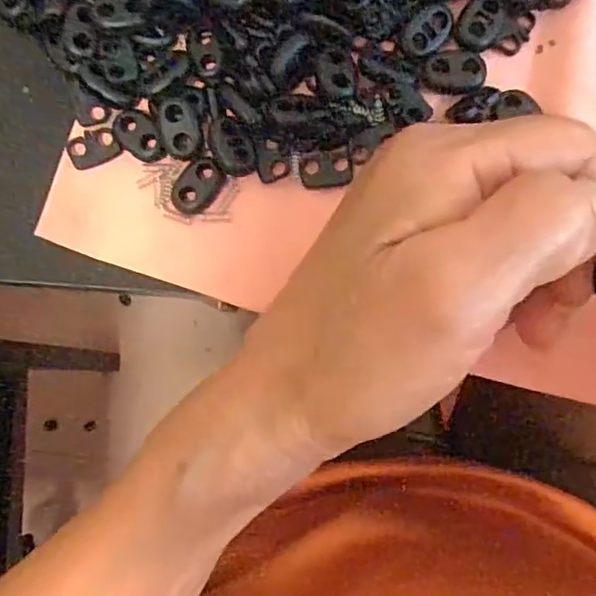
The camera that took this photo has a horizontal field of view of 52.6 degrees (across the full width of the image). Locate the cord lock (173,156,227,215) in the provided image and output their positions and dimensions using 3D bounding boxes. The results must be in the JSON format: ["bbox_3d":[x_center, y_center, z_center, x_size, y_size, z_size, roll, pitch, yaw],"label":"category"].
[{"bbox_3d":[-0.036,-0.041,0.215,0.014,0.004,0.021,43,89,9],"label":"cord lock"}]

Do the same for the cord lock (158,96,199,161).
[{"bbox_3d":[-0.042,-0.061,0.215,0.013,0.005,0.022,-11,82,5],"label":"cord lock"}]

